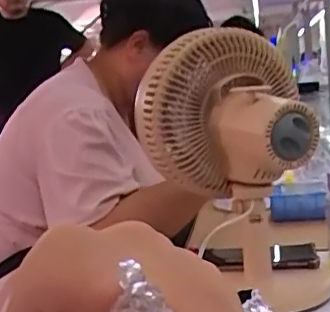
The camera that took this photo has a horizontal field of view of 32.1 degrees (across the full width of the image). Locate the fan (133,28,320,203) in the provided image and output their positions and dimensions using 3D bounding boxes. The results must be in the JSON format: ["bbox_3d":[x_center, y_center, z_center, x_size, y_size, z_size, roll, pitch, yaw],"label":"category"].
[{"bbox_3d":[0.066,-0.061,0.704,0.194,0.176,0.168,-4,7,1],"label":"fan"}]

